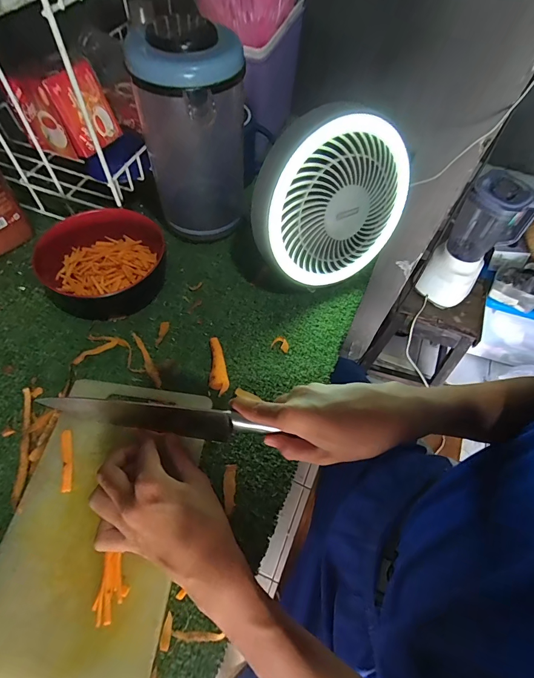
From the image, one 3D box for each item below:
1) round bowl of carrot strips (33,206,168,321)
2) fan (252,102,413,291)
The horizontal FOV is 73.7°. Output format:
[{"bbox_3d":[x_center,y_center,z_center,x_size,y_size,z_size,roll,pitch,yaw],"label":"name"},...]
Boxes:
[{"bbox_3d":[-0.202,-0.096,0.441,0.124,0.064,0.130,1,58,-2],"label":"round bowl of carrot strips"},{"bbox_3d":[0.076,-0.149,0.408,0.178,0.204,0.080,-25,63,-17],"label":"fan"}]

